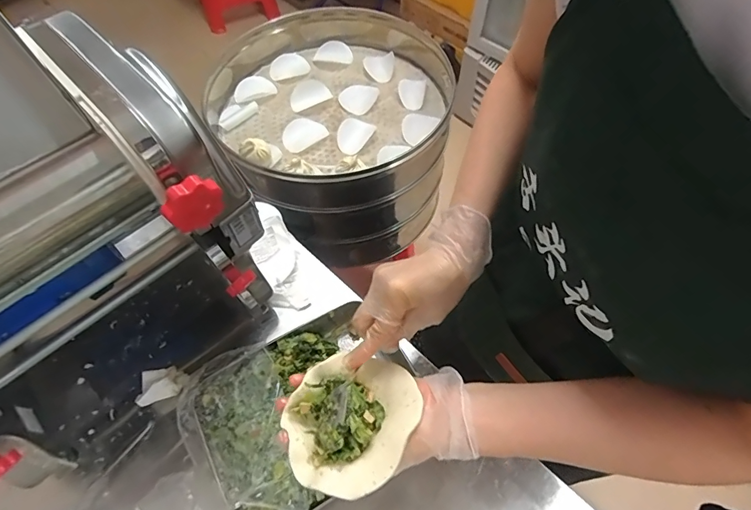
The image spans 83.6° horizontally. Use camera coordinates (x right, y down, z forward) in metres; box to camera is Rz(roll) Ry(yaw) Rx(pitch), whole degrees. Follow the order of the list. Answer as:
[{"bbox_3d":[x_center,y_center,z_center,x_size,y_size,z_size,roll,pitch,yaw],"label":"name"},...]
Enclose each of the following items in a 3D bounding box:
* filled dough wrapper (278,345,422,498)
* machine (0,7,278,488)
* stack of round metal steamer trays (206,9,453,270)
[{"bbox_3d":[-0.021,0.139,0.367,0.102,0.042,0.121,26,58,14],"label":"filled dough wrapper"},{"bbox_3d":[-0.371,-0.027,0.439,0.369,0.472,0.402,-40,66,-21],"label":"machine"},{"bbox_3d":[-0.075,-0.295,0.982,0.508,0.353,0.512,-24,62,-12],"label":"stack of round metal steamer trays"}]

